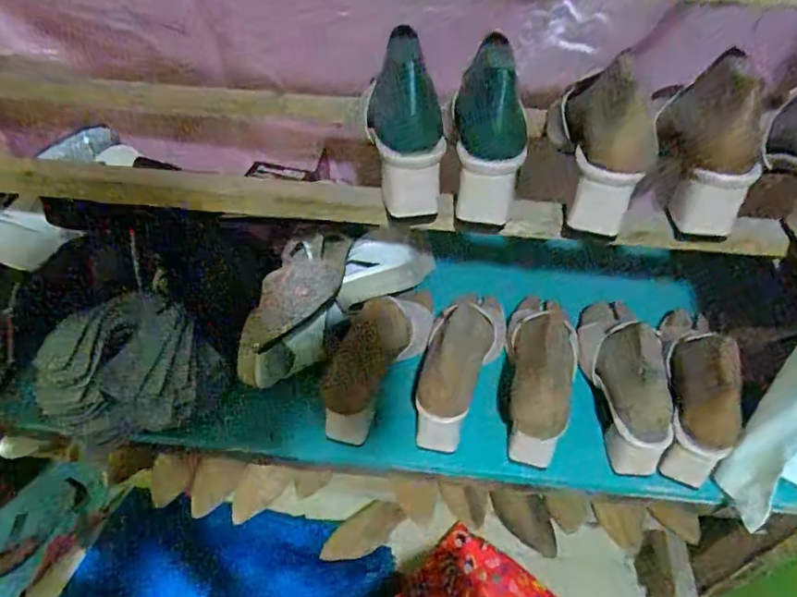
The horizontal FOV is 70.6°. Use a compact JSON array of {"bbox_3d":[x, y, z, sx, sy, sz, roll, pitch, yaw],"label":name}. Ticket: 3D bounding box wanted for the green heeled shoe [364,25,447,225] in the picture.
[{"bbox_3d":[0.002,-0.155,0.495,0.058,0.070,0.162,-5,81,-7],"label":"green heeled shoe"}]

